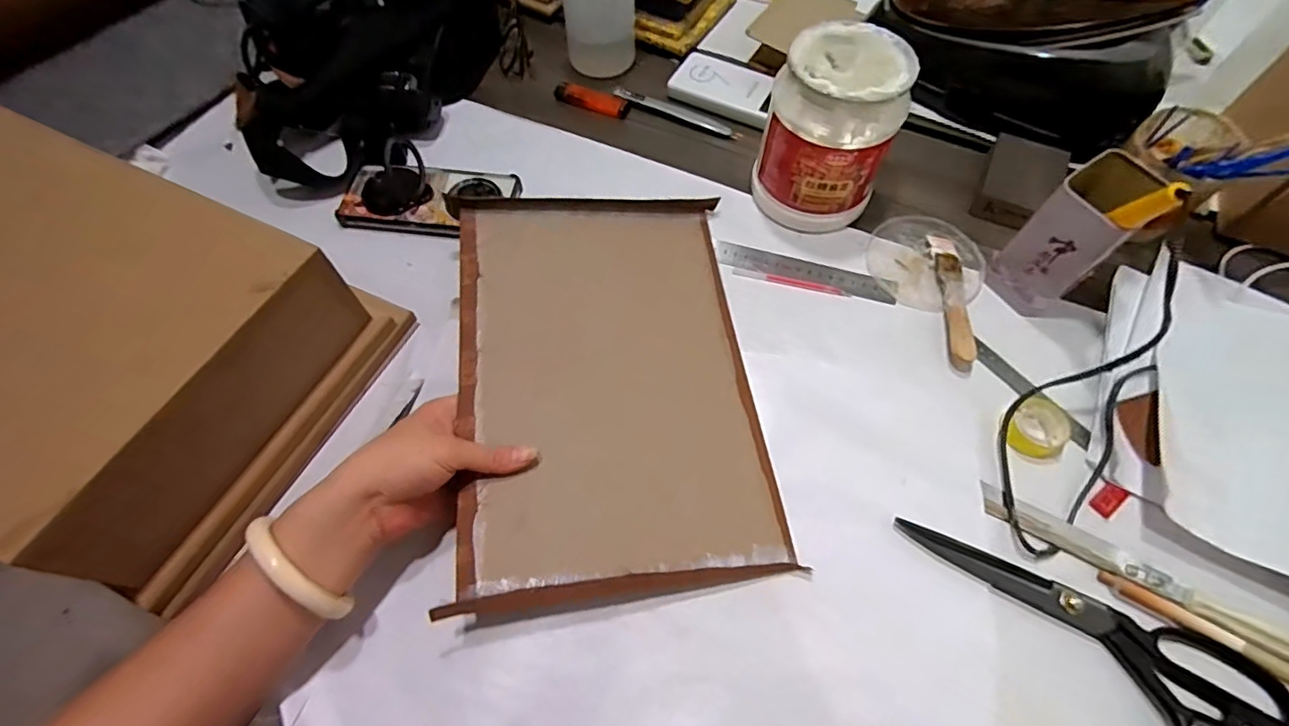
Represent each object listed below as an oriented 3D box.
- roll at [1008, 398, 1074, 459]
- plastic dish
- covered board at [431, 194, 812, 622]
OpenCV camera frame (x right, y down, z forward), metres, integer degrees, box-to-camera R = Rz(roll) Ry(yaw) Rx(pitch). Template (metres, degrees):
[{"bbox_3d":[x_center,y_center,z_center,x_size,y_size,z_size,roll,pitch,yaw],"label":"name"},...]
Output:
[{"bbox_3d":[0.302,0.051,0.434,0.048,0.016,0.041,-23,65,-12],"label":"roll"},{"bbox_3d":[0.260,-0.093,0.523,0.101,0.012,0.097,0,62,0],"label":"plastic dish"},{"bbox_3d":[-0.026,0.001,0.448,0.225,0.020,0.340,-1,64,-14],"label":"covered board"}]

